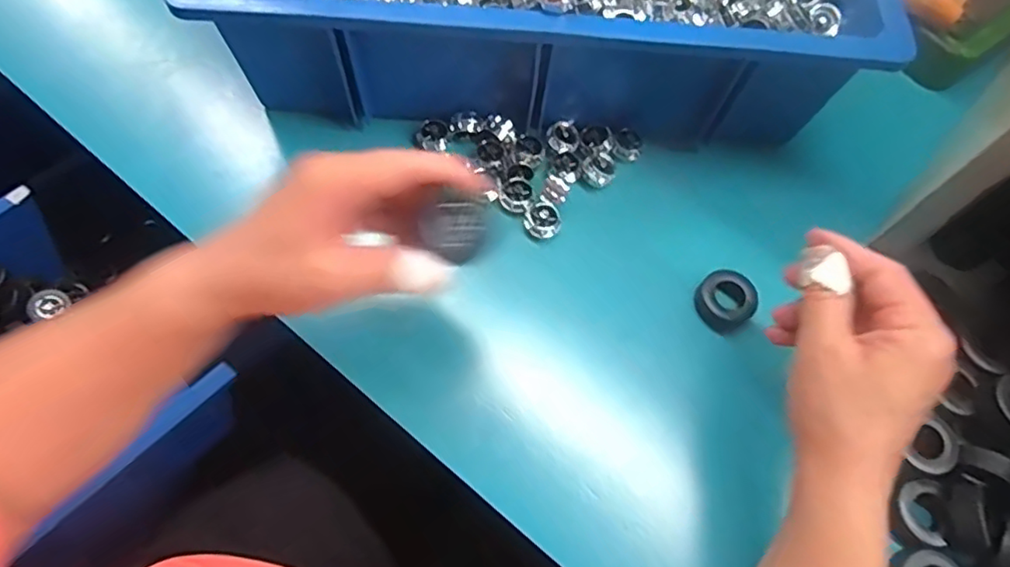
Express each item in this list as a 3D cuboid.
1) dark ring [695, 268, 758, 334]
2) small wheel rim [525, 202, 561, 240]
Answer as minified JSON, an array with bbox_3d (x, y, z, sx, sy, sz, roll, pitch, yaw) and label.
[{"bbox_3d":[0.143,0.011,0.390,0.042,0.013,0.036,-29,72,-12],"label":"dark ring"},{"bbox_3d":[0.026,-0.043,0.406,0.022,0.009,0.023,1,68,-1],"label":"small wheel rim"}]

